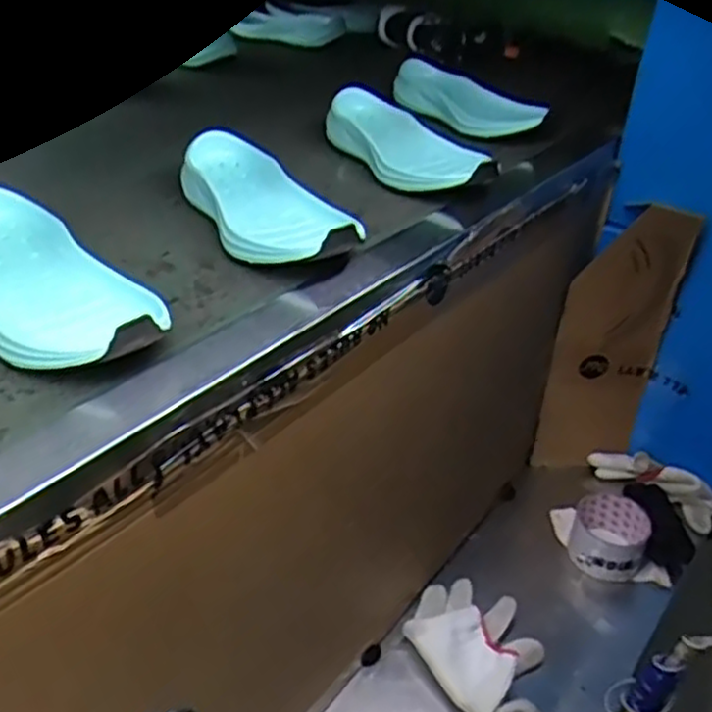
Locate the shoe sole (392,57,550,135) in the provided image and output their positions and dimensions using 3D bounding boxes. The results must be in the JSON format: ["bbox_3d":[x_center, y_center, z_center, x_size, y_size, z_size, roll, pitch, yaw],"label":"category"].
[{"bbox_3d":[0.112,-0.276,0.808,0.065,0.038,0.201,-20,42,-30],"label":"shoe sole"}]

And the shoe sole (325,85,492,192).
[{"bbox_3d":[0.047,-0.195,0.701,0.083,0.047,0.210,-15,39,-25],"label":"shoe sole"}]

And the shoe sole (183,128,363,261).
[{"bbox_3d":[-0.077,-0.120,0.587,0.096,0.039,0.201,-13,38,-23],"label":"shoe sole"}]

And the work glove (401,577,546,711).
[{"bbox_3d":[0.124,0.286,0.744,0.112,0.047,0.160,-19,41,-29],"label":"work glove"}]

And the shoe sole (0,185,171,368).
[{"bbox_3d":[-0.194,-0.044,0.462,0.198,0.046,0.083,31,43,33],"label":"shoe sole"}]

